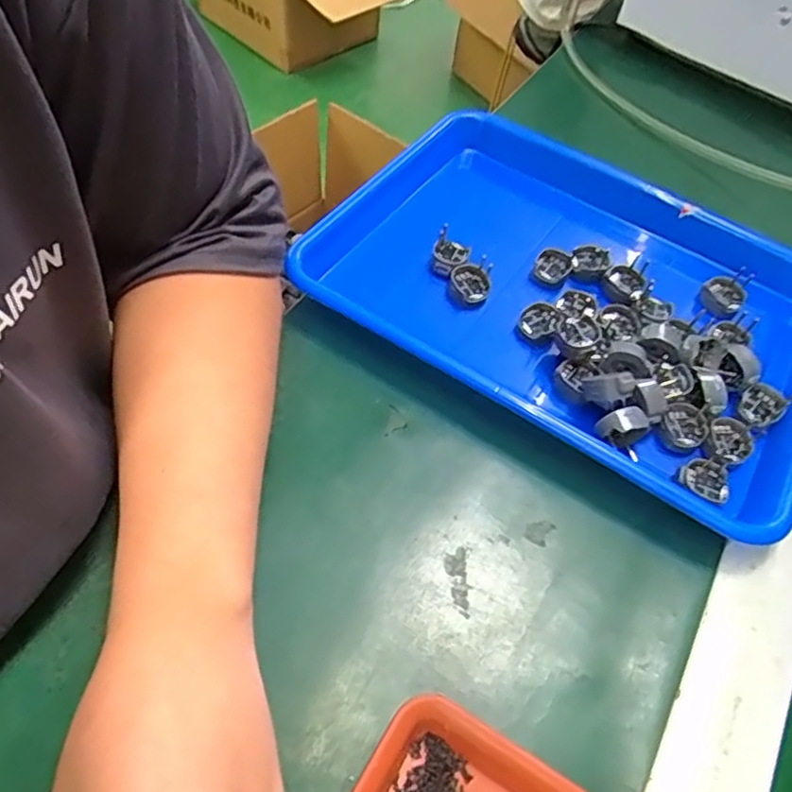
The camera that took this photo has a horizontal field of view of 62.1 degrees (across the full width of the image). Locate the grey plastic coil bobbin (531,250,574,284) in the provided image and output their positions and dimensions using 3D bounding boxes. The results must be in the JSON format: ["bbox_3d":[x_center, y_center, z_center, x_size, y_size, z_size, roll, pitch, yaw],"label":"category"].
[{"bbox_3d":[0.108,-0.089,0.452,0.023,0.013,0.024,3,54,-4],"label":"grey plastic coil bobbin"}]

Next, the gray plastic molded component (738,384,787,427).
[{"bbox_3d":[0.221,0.006,0.399,0.026,0.010,0.024,-35,64,-27],"label":"gray plastic molded component"}]

